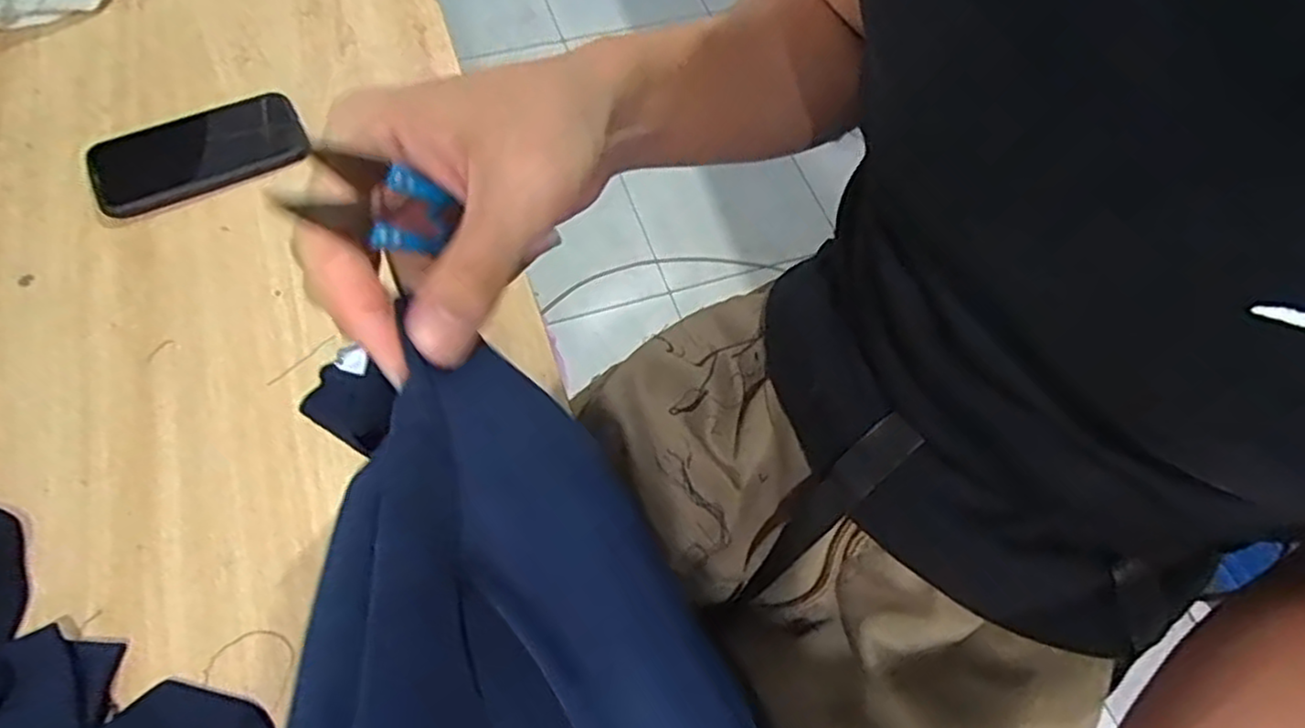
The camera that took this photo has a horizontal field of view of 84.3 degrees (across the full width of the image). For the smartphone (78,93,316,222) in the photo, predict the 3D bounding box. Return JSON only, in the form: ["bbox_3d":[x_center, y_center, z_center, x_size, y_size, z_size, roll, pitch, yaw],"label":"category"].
[{"bbox_3d":[-0.353,-0.164,0.563,0.152,0.009,0.086,-25,66,-16],"label":"smartphone"}]

